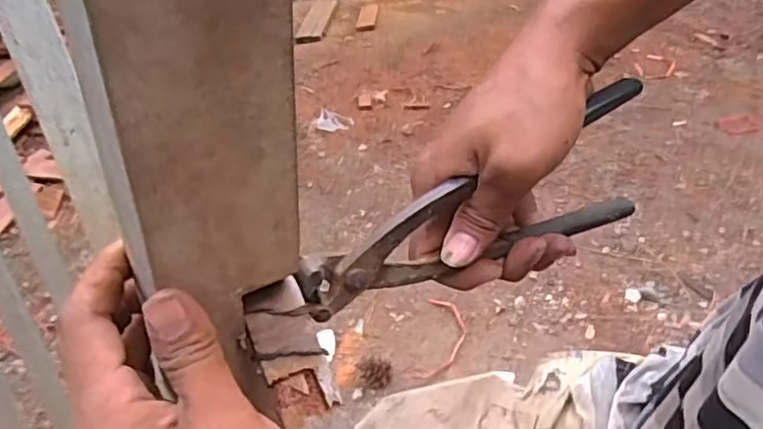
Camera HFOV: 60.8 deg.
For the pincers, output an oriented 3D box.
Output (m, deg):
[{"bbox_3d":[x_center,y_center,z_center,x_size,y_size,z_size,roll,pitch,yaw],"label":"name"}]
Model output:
[{"bbox_3d":[0.054,-0.004,0.338,0.213,0.077,0.028,-21,43,-23],"label":"pincers"}]

